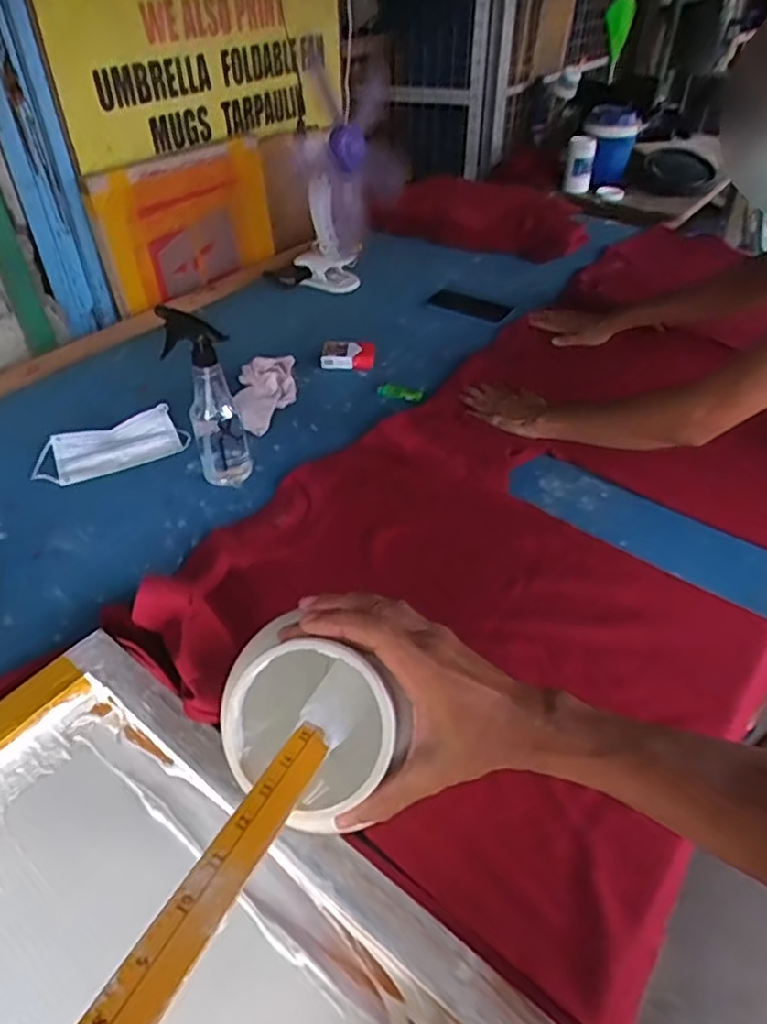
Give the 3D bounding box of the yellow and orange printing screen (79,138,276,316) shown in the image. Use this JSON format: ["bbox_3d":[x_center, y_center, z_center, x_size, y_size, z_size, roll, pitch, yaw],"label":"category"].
[{"bbox_3d":[-0.402,-0.630,1.394,0.032,0.261,0.420,31,54,31],"label":"yellow and orange printing screen"}]

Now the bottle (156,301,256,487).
[{"bbox_3d":[-0.232,-0.152,0.867,0.077,0.236,0.060,-14,46,-14],"label":"bottle"}]

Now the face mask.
[{"bbox_3d":[-0.409,-0.102,0.968,0.209,0.030,0.087,-21,48,-20],"label":"face mask"}]

